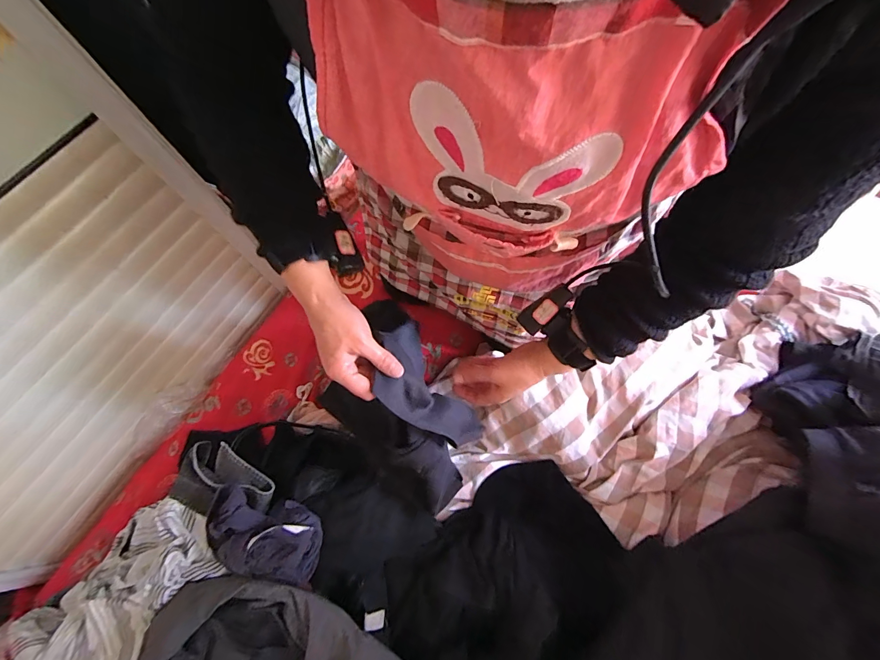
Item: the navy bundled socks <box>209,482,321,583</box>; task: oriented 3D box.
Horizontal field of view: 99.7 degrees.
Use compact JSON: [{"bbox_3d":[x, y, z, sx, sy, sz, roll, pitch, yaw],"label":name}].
[{"bbox_3d":[-0.289,0.322,0.596,0.194,0.051,0.109,12,70,7],"label":"navy bundled socks"}]

